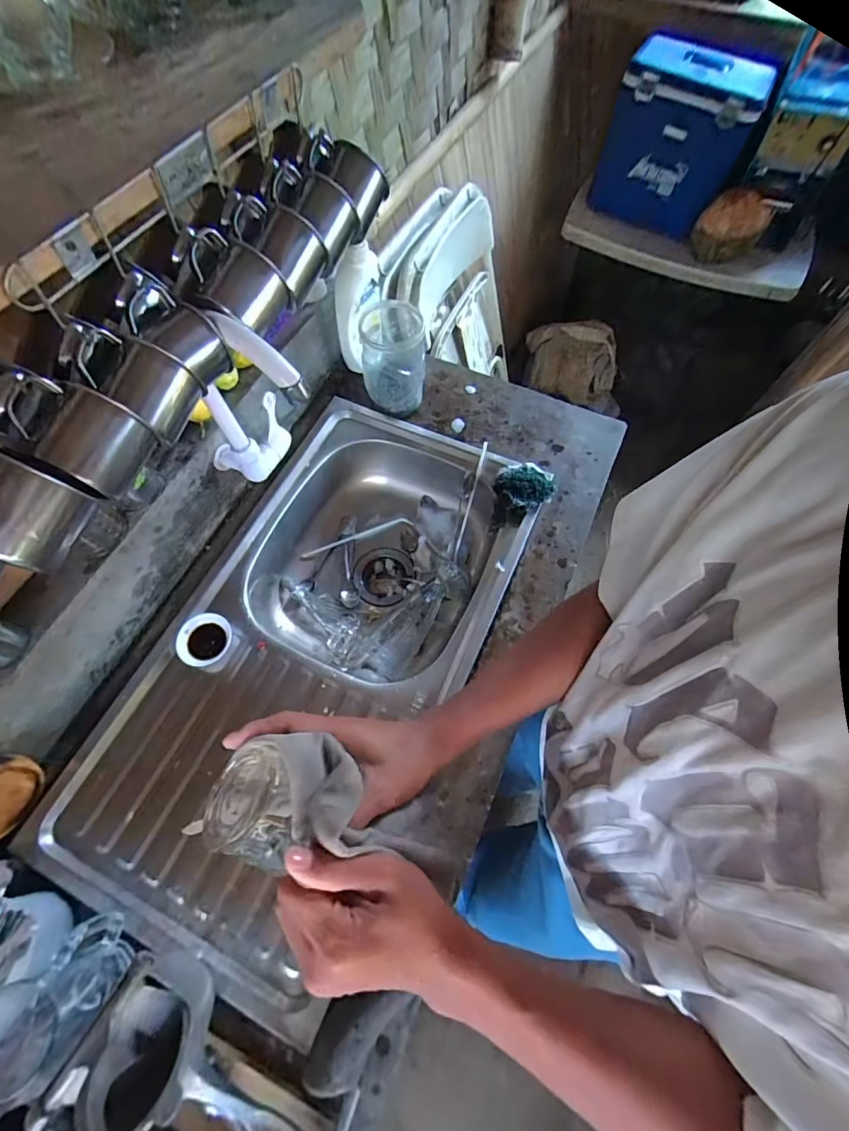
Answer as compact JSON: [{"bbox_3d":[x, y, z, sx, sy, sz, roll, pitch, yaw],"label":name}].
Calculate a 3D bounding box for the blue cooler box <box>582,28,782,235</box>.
[{"bbox_3d":[0.715,-1.218,1.331,0.372,0.356,0.250,23,67,9],"label":"blue cooler box"}]

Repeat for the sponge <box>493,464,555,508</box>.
[{"bbox_3d":[0.154,-0.123,0.700,0.087,0.043,0.081,18,66,7],"label":"sponge"}]

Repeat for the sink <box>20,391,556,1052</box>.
[{"bbox_3d":[-0.143,0.112,0.677,0.412,0.138,0.752,25,67,10],"label":"sink"}]

